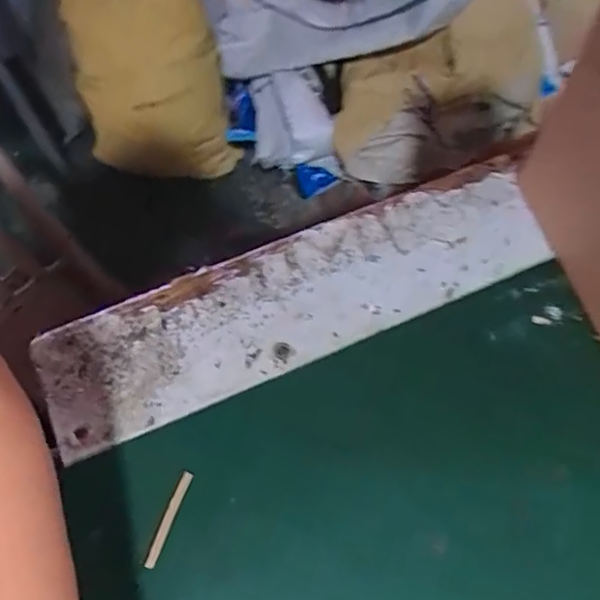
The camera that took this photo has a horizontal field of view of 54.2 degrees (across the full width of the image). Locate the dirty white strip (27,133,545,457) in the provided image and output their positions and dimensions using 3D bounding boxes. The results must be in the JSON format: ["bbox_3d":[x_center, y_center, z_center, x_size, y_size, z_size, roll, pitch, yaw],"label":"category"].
[{"bbox_3d":[0.002,-0.007,0.625,0.559,0.015,0.141,-22,66,-9],"label":"dirty white strip"}]

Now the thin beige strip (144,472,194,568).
[{"bbox_3d":[-0.118,0.197,0.527,0.010,0.006,0.084,18,66,10],"label":"thin beige strip"}]

